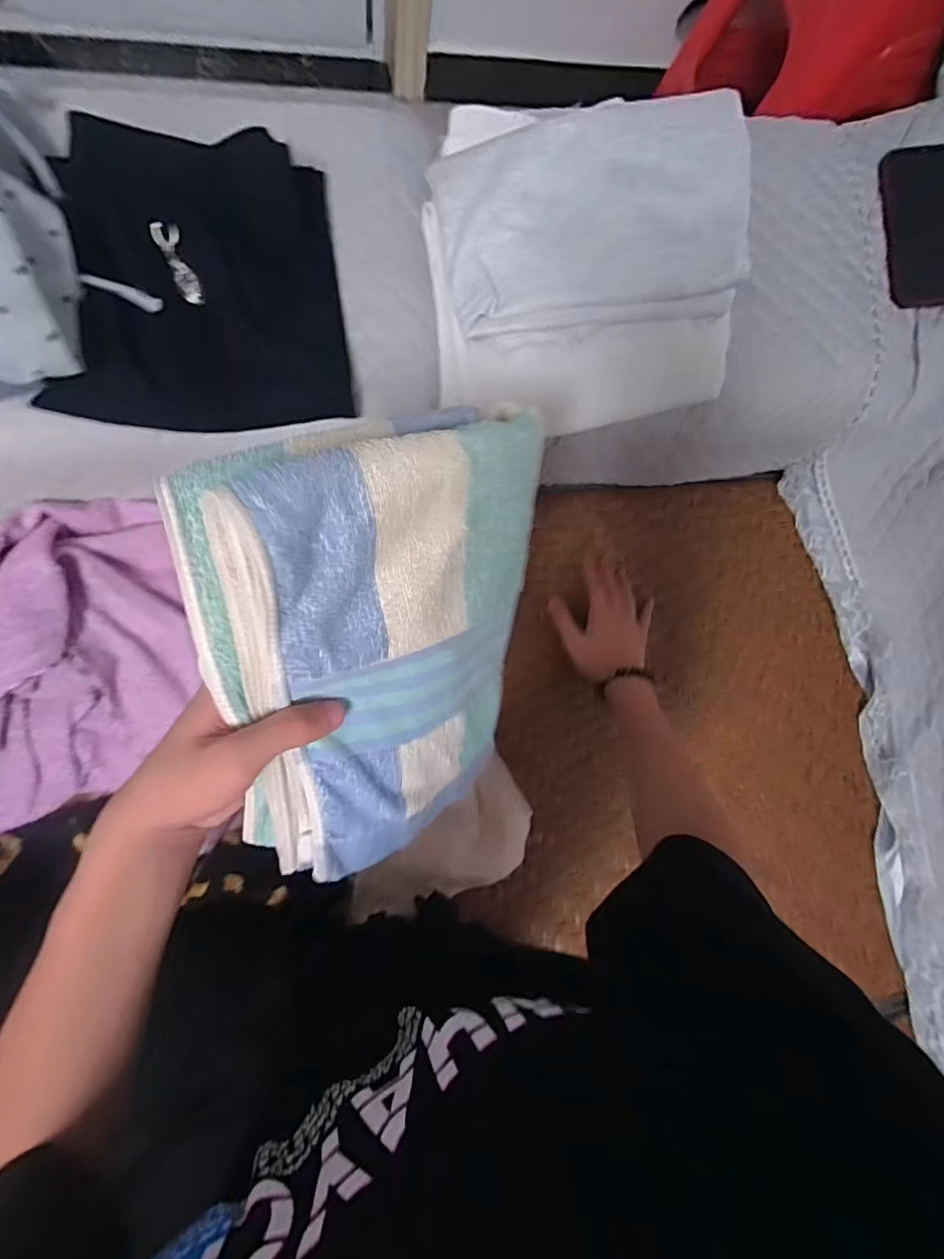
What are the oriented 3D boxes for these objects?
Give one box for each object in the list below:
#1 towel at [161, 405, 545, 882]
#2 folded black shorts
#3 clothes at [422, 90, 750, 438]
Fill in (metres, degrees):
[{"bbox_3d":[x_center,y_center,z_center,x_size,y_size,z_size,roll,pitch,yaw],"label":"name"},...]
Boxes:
[{"bbox_3d":[-0.037,0.010,0.282,0.179,0.036,0.228,-20,126,-33],"label":"towel"},{"bbox_3d":[-0.223,-0.271,0.421,0.230,0.045,0.207,-8,91,-10],"label":"folded black shorts"},{"bbox_3d":[0.096,-0.322,0.450,0.246,0.102,0.255,-5,87,-11],"label":"clothes"}]

